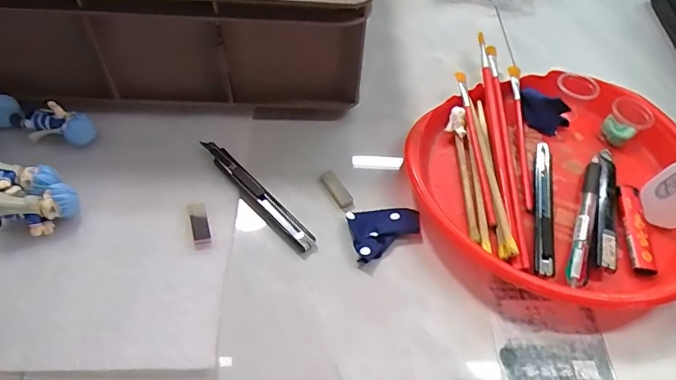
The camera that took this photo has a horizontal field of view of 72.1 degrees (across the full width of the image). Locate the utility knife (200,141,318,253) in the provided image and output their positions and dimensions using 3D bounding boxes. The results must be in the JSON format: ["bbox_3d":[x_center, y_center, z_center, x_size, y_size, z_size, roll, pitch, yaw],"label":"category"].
[{"bbox_3d":[-0.069,0.002,0.393,0.017,0.015,0.132,-38,65,-26],"label":"utility knife"}]

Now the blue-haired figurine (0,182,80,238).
[{"bbox_3d":[-0.237,0.017,0.358,0.064,0.028,0.027,-12,56,-11],"label":"blue-haired figurine"}]

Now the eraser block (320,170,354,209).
[{"bbox_3d":[-0.001,-0.001,0.404,0.013,0.009,0.038,-28,61,-21],"label":"eraser block"}]

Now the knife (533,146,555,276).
[{"bbox_3d":[0.173,0.013,0.390,0.016,0.005,0.134,13,55,6],"label":"knife"}]

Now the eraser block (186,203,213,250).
[{"bbox_3d":[-0.111,0.028,0.372,0.014,0.006,0.041,-15,57,-13],"label":"eraser block"}]

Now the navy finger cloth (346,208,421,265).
[{"bbox_3d":[0.040,0.034,0.379,0.058,0.009,0.043,-8,56,-9],"label":"navy finger cloth"}]

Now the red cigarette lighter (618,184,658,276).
[{"bbox_3d":[0.246,0.031,0.383,0.018,0.013,0.078,9,55,3],"label":"red cigarette lighter"}]

